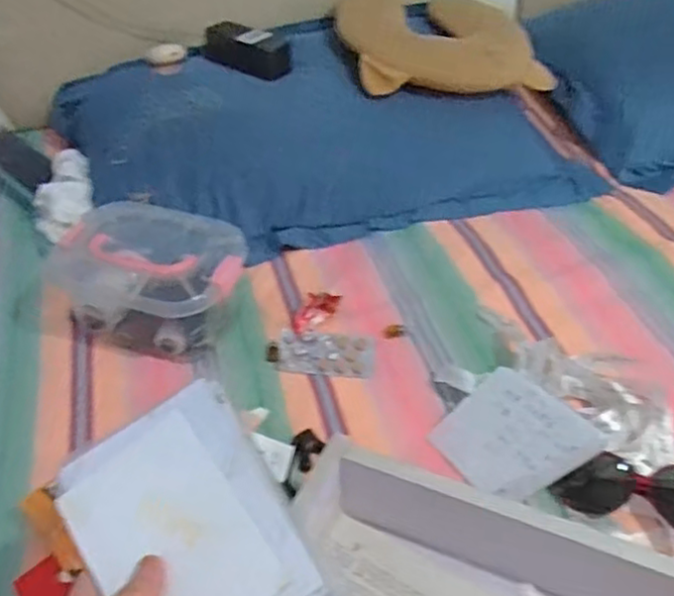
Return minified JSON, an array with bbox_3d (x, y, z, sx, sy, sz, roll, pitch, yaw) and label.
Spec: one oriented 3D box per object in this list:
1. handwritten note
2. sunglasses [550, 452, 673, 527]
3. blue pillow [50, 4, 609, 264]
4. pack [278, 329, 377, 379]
[{"bbox_3d":[0.163,0.130,0.645,0.115,0.008,0.123,-37,44,-10],"label":"handwritten note"},{"bbox_3d":[0.267,0.178,0.624,0.146,0.051,0.064,4,42,6],"label":"sunglasses"},{"bbox_3d":[-0.024,-0.262,1.027,0.737,0.139,0.410,-13,43,-13],"label":"blue pillow"},{"bbox_3d":[-0.011,0.064,0.768,0.105,0.012,0.058,3,42,4],"label":"pack"}]

